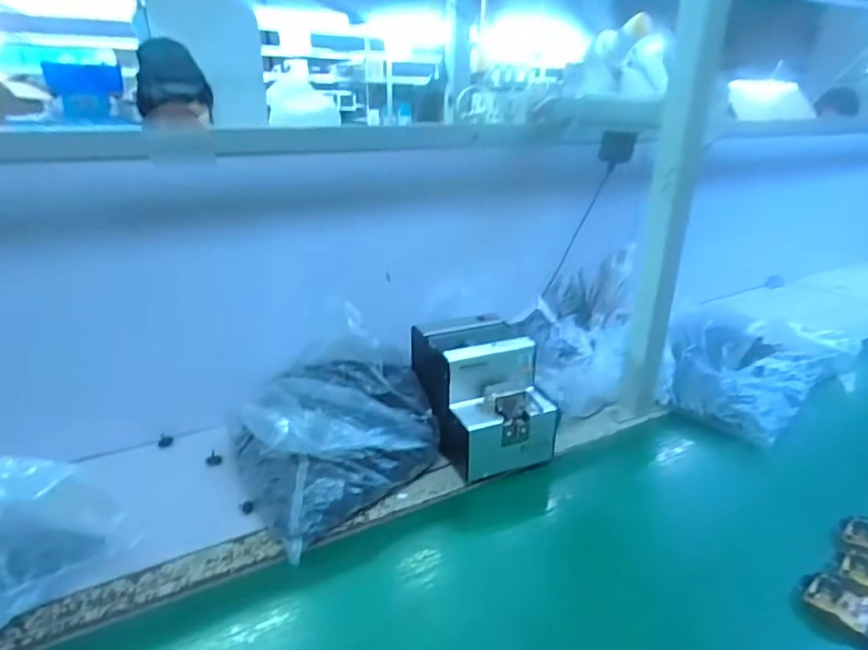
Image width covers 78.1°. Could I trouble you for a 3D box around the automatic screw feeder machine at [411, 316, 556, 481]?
[{"bbox_3d":[0.065,0.087,0.723,0.130,0.140,0.180,-10,25,-23],"label":"automatic screw feeder machine"}]

